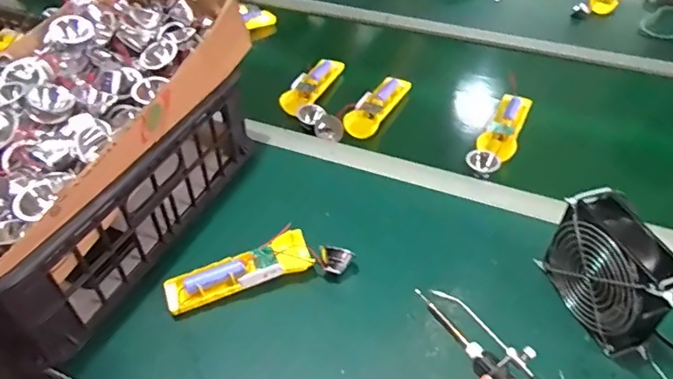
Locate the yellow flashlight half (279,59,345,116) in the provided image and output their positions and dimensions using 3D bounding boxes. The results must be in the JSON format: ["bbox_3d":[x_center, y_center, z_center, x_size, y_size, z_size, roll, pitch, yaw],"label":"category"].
[{"bbox_3d":[-0.041,-0.179,0.865,0.048,0.022,0.166,16,46,17],"label":"yellow flashlight half"}]

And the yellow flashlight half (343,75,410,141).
[{"bbox_3d":[0.066,-0.137,0.824,0.048,0.027,0.159,21,47,21],"label":"yellow flashlight half"}]

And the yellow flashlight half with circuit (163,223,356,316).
[{"bbox_3d":[-0.089,0.090,0.586,0.206,0.035,0.064,-12,45,-12],"label":"yellow flashlight half with circuit"}]

